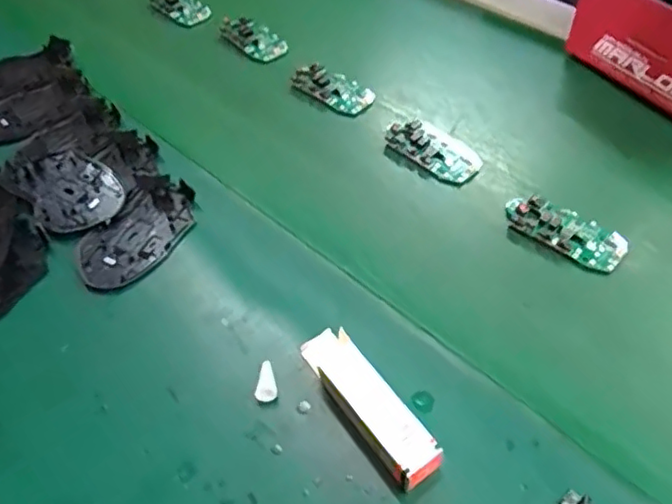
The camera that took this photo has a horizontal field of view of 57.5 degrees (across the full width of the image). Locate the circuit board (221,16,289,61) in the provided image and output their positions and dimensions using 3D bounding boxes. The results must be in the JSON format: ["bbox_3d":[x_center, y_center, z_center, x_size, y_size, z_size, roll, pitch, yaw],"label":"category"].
[{"bbox_3d":[-0.095,-0.248,0.707,0.044,0.015,0.078,-38,58,-24],"label":"circuit board"}]

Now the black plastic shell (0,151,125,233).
[{"bbox_3d":[-0.243,-0.059,0.552,0.109,0.016,0.073,34,60,26],"label":"black plastic shell"}]

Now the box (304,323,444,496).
[{"bbox_3d":[0.019,0.097,0.400,0.031,0.032,0.120,-28,55,-18],"label":"box"}]

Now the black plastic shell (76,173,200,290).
[{"bbox_3d":[-0.169,-0.018,0.521,0.073,0.009,0.115,25,57,21],"label":"black plastic shell"}]

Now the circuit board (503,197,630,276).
[{"bbox_3d":[0.188,-0.017,0.505,0.097,0.013,0.043,28,58,23],"label":"circuit board"}]

